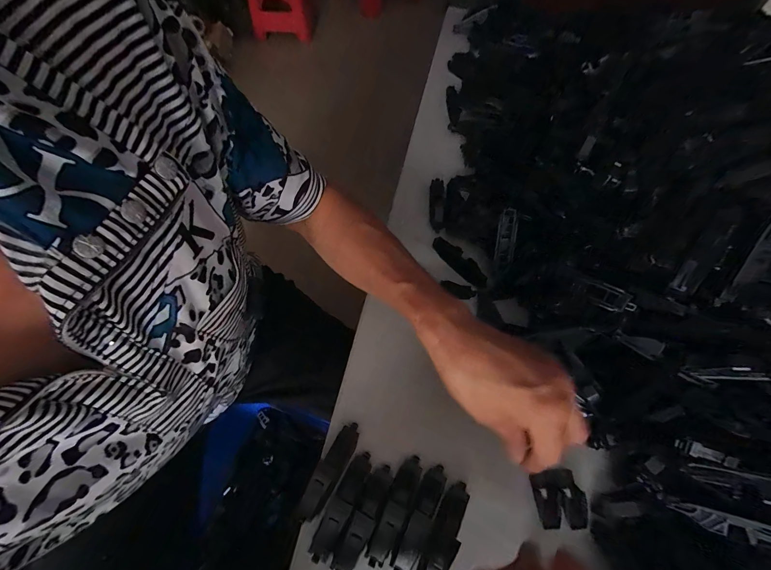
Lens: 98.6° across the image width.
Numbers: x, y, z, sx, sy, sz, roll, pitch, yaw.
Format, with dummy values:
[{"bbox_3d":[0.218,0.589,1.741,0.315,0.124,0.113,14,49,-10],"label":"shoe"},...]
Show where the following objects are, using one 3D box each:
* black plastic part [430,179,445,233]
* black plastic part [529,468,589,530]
[{"bbox_3d":[0.067,-0.102,0.425,0.019,0.010,0.080,3,62,1],"label":"black plastic part"},{"bbox_3d":[0.148,0.182,0.280,0.037,0.019,0.042,-5,62,-4],"label":"black plastic part"}]

